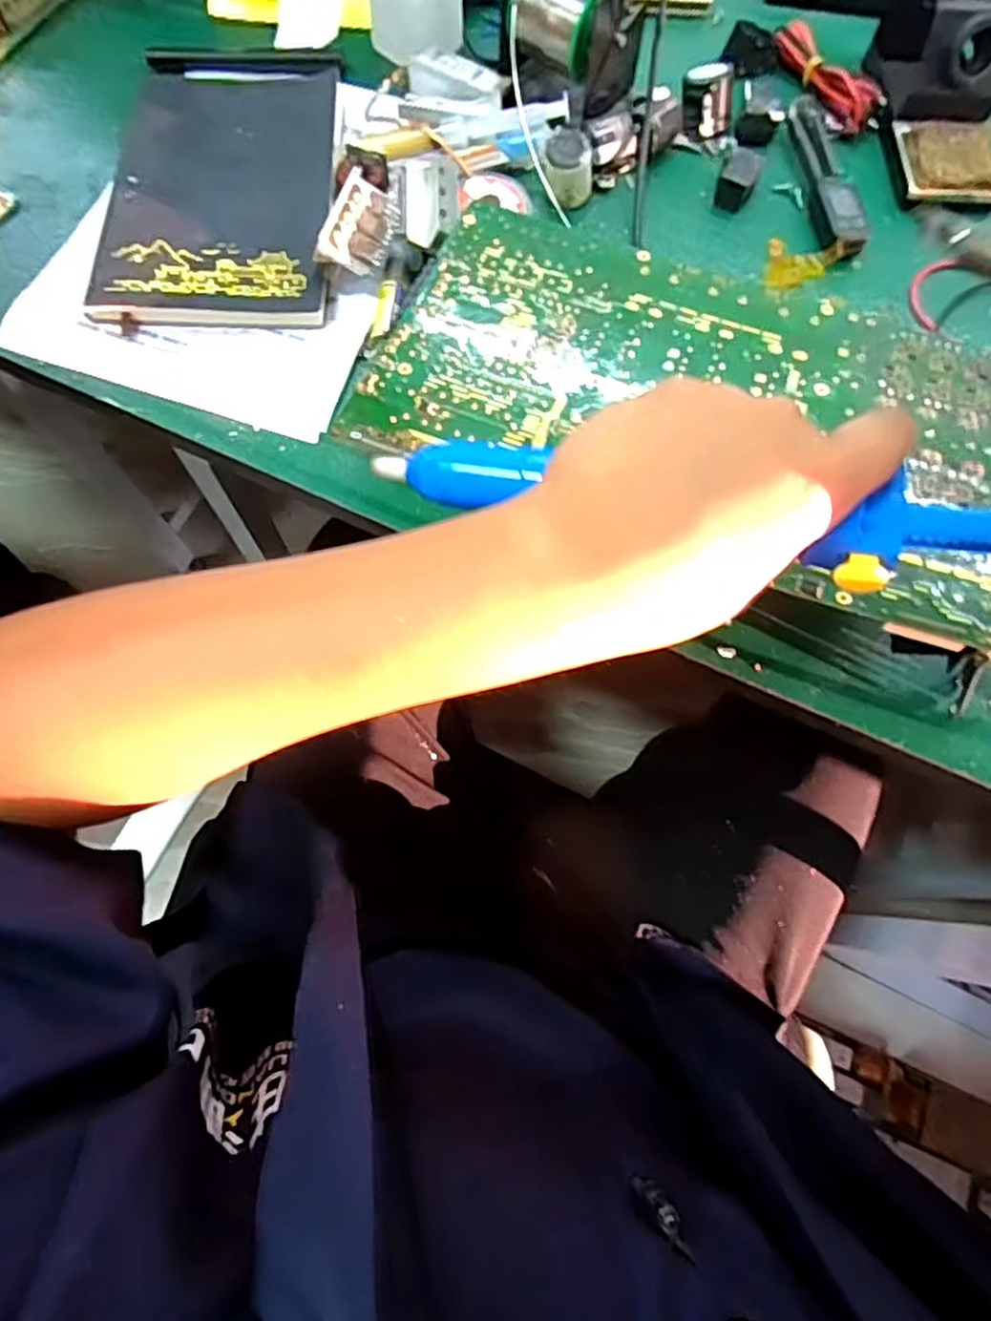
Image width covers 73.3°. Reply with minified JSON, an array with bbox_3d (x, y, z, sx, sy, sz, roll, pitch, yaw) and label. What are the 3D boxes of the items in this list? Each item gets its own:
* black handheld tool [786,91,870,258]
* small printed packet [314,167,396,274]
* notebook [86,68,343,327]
[{"bbox_3d":[0.228,-0.343,0.465,0.025,0.020,0.154,-3,72,-2],"label":"black handheld tool"},{"bbox_3d":[-0.084,-0.270,0.413,0.038,0.016,0.066,17,68,-23],"label":"small printed packet"},{"bbox_3d":[-0.176,-0.312,0.437,0.137,0.018,0.215,0,72,-2],"label":"notebook"}]

